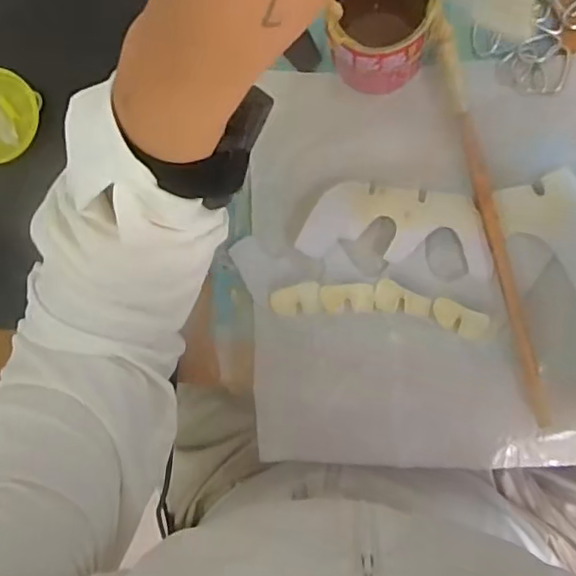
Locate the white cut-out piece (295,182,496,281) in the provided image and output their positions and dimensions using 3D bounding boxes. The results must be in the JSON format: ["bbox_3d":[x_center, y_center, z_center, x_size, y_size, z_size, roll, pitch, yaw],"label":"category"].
[{"bbox_3d":[0.073,-0.041,0.397,0.124,0.009,0.052,8,94,8],"label":"white cut-out piece"}]

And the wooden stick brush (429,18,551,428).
[{"bbox_3d":[0.131,-0.042,0.383,0.014,0.015,0.262,-15,87,7],"label":"wooden stick brush"}]

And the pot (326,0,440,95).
[{"bbox_3d":[0.058,-0.165,0.373,0.062,0.070,0.071,9,90,8],"label":"pot"}]

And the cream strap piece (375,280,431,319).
[{"bbox_3d":[0.077,0.007,0.400,0.037,0.004,0.020,8,90,8],"label":"cream strap piece"}]

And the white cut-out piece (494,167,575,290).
[{"bbox_3d":[0.182,-0.029,0.383,0.051,0.006,0.101,-34,85,5],"label":"white cut-out piece"}]

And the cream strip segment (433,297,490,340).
[{"bbox_3d":[0.112,0.021,0.391,0.036,0.004,0.018,23,92,7],"label":"cream strip segment"}]

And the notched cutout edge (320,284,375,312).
[{"bbox_3d":[0.040,0.007,0.407,0.035,0.004,0.019,0,89,7],"label":"notched cutout edge"}]

